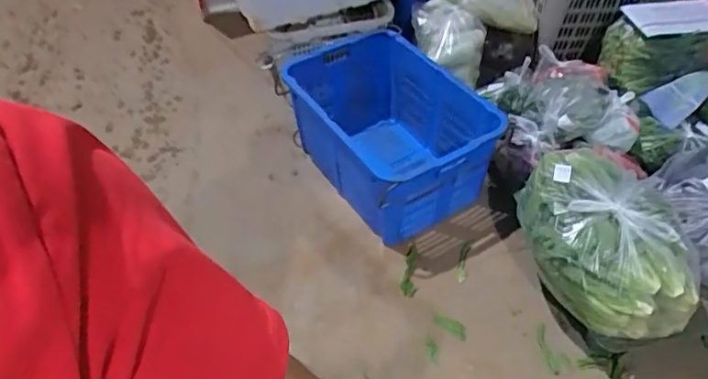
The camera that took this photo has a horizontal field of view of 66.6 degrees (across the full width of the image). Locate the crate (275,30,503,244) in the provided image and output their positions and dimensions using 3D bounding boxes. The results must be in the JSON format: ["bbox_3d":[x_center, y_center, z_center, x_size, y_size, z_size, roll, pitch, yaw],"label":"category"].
[{"bbox_3d":[0.092,-0.204,1.857,0.482,0.355,0.786,-28,52,-22],"label":"crate"}]

